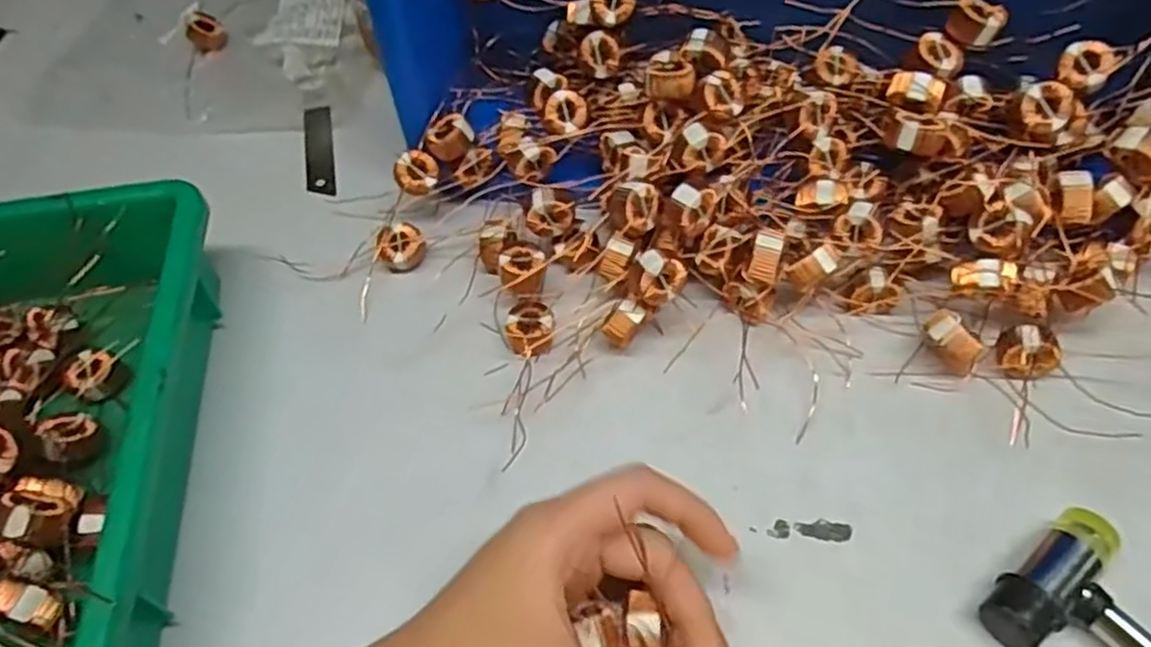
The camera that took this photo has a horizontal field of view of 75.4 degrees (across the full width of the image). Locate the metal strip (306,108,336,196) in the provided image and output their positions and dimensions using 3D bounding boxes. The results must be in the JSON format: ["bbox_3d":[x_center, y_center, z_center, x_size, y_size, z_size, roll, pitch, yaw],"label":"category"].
[{"bbox_3d":[-0.160,-0.109,0.466,0.017,0.006,0.074,-9,57,-8],"label":"metal strip"}]

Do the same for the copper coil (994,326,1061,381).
[{"bbox_3d":[0.205,0.013,0.335,0.023,0.021,0.023,-2,56,3],"label":"copper coil"}]

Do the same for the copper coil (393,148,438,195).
[{"bbox_3d":[-0.086,-0.081,0.401,0.023,0.023,0.013,-51,20,0],"label":"copper coil"}]

